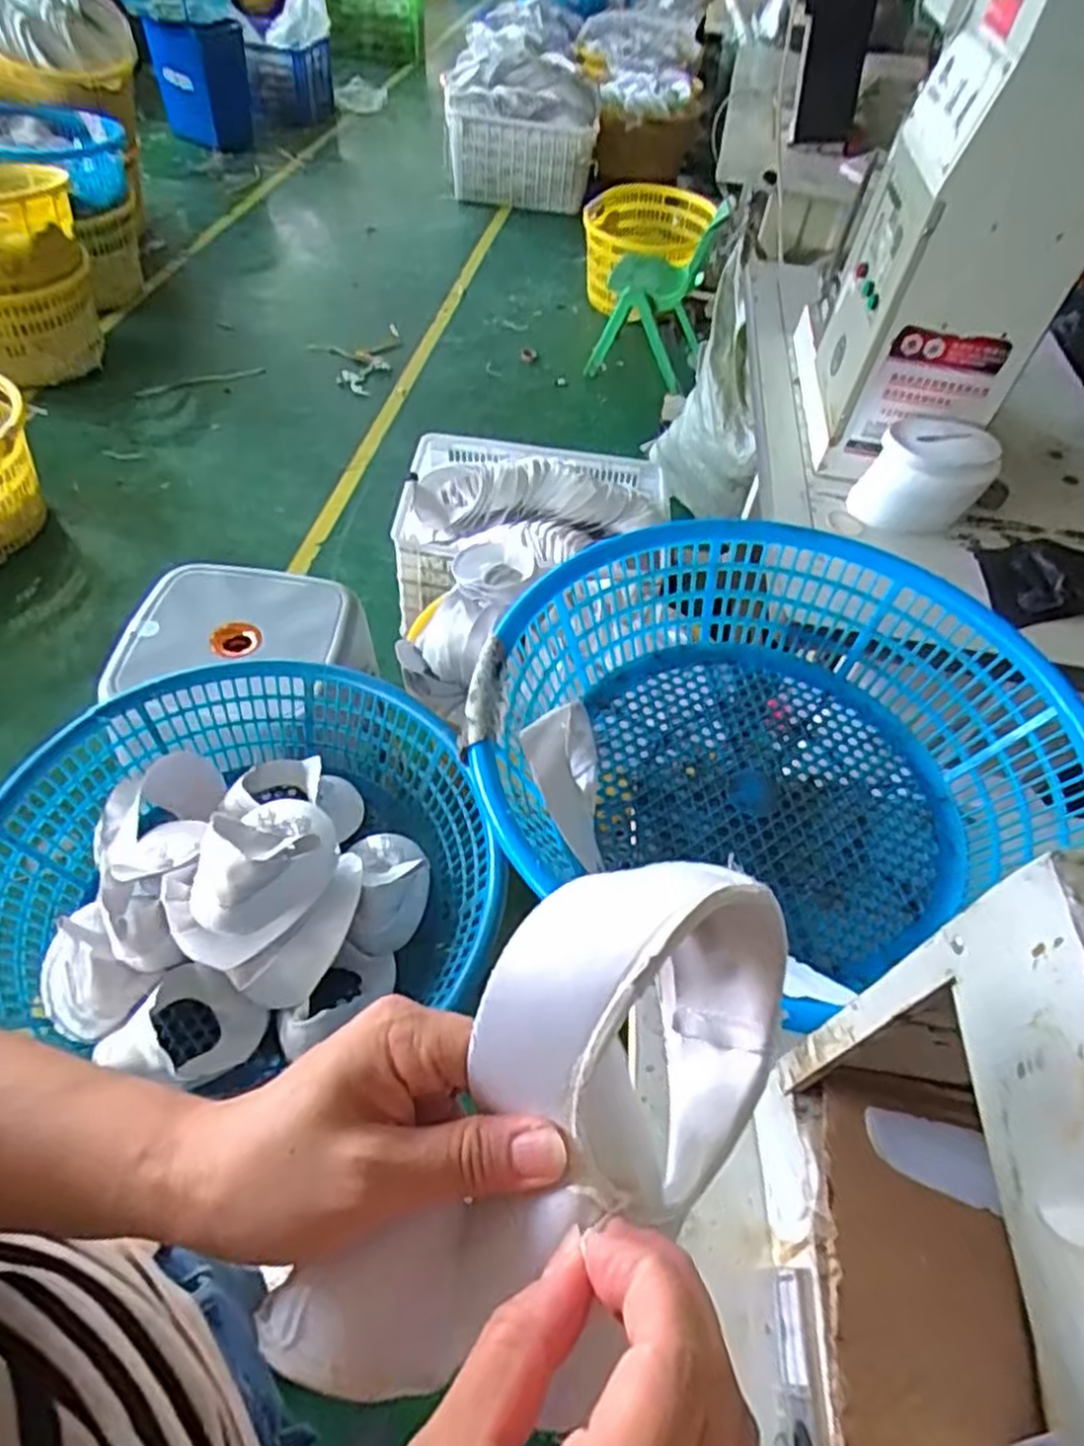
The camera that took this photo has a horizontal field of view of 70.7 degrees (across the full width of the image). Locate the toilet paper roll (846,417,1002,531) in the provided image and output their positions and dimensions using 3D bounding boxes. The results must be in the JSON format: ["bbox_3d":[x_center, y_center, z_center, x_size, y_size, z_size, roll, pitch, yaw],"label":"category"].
[{"bbox_3d":[0.468,-0.301,0.936,0.136,0.107,0.087,-7,53,-11],"label":"toilet paper roll"}]

